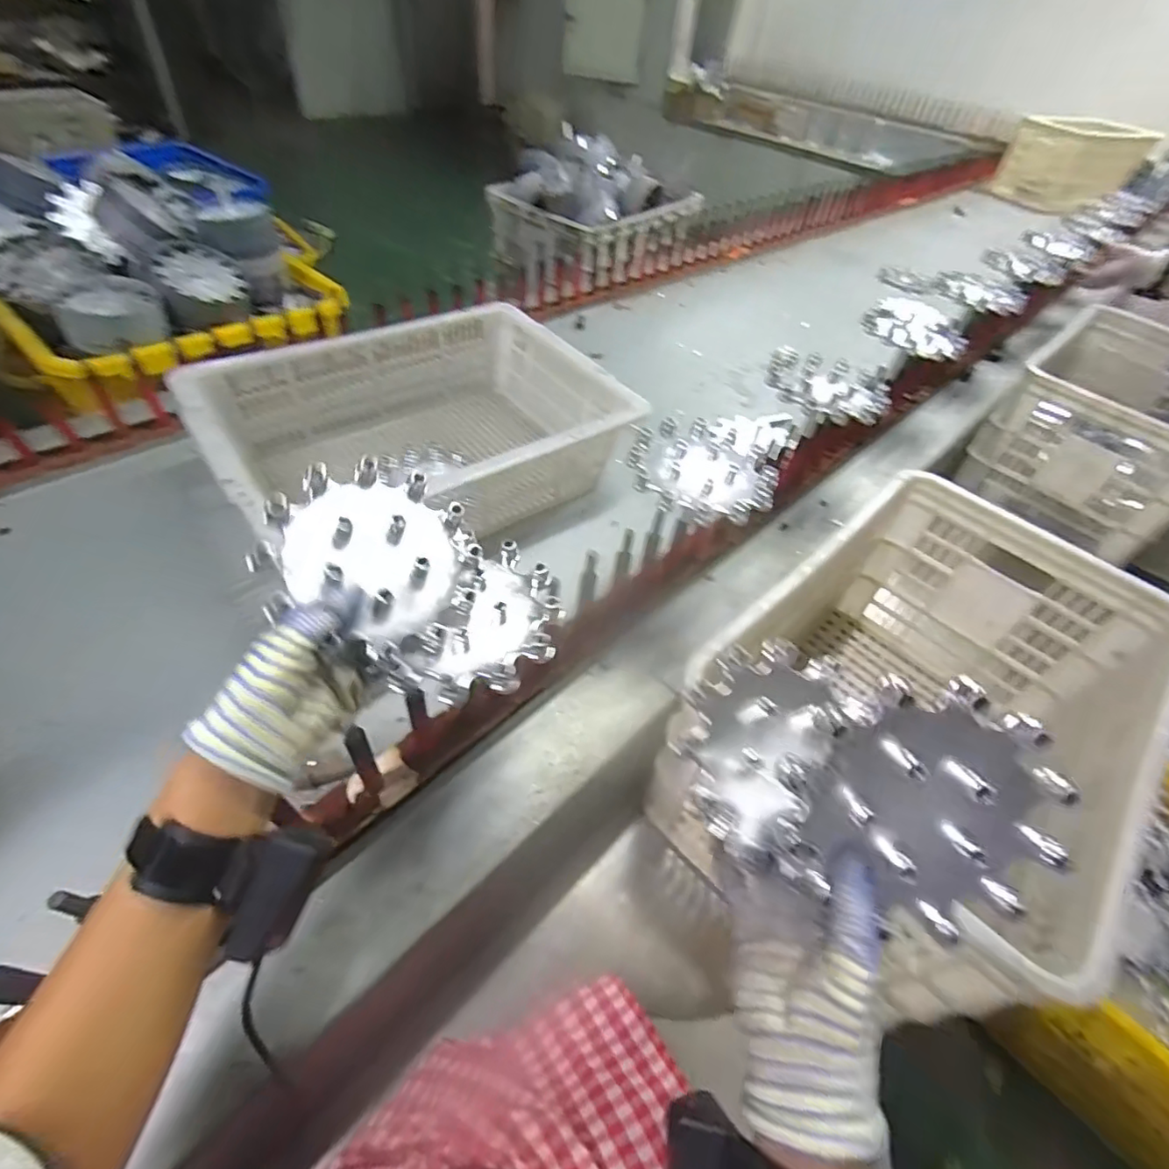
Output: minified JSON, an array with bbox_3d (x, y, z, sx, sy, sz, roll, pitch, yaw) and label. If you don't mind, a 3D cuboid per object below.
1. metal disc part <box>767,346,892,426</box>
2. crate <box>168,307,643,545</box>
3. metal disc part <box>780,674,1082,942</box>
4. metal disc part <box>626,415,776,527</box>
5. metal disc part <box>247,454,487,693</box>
[{"bbox_3d":[0.317,-0.261,0.743,0.149,0.023,0.143,12,49,7],"label":"metal disc part"},{"bbox_3d":[-0.222,-0.214,0.797,0.507,0.148,0.374,-29,57,-26],"label":"crate"},{"bbox_3d":[0.187,0.121,0.311,0.129,0.136,0.024,24,15,3],"label":"metal disc part"},{"bbox_3d":[0.125,-0.121,0.602,0.148,0.032,0.139,2,49,-2],"label":"metal disc part"},{"bbox_3d":[-0.144,-0.020,0.404,0.141,0.021,0.129,43,54,-13],"label":"metal disc part"}]

